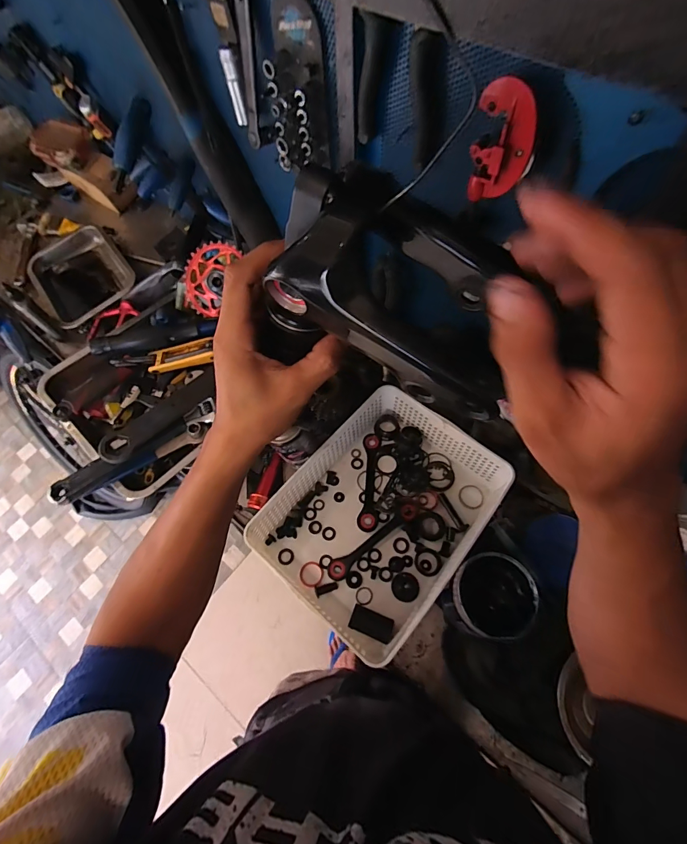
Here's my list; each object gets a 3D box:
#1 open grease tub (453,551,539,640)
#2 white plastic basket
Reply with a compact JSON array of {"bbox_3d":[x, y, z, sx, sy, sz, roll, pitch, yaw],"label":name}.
[{"bbox_3d":[0.196,0.232,0.530,0.097,0.070,0.096,-1,65,3],"label":"open grease tub"},{"bbox_3d":[0.062,0.130,0.593,0.257,0.079,0.348,37,72,19],"label":"white plastic basket"}]

